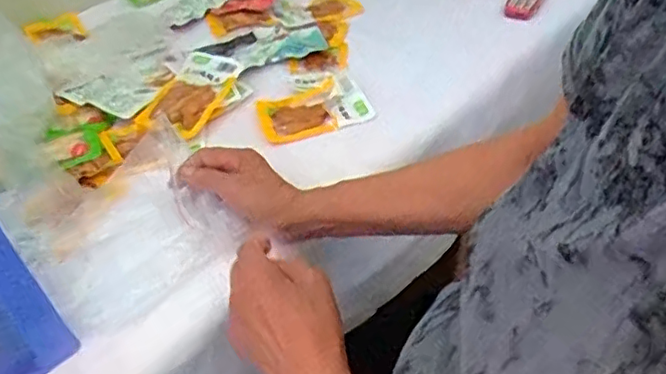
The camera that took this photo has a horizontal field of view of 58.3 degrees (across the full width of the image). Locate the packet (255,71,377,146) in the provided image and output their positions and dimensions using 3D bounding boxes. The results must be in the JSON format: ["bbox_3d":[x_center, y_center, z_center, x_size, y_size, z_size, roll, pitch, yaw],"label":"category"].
[{"bbox_3d":[-0.027,-0.096,0.750,0.134,0.016,0.088,-21,45,-17],"label":"packet"}]

